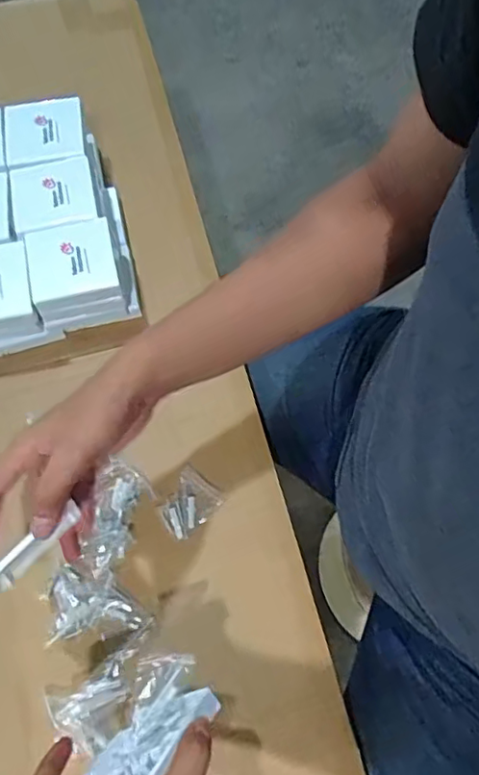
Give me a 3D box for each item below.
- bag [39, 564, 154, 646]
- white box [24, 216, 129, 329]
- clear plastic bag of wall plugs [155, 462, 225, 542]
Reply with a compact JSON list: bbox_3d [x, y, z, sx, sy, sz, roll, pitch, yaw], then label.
[{"bbox_3d":[-0.131,0.191,0.529,0.089,0.020,0.062,-6,67,-2],"label":"bag"},{"bbox_3d":[-0.167,-0.118,0.605,0.084,0.054,0.083,-13,68,-5],"label":"white box"},{"bbox_3d":[-0.051,0.113,0.573,0.050,0.006,0.061,40,73,15],"label":"clear plastic bag of wall plugs"}]

